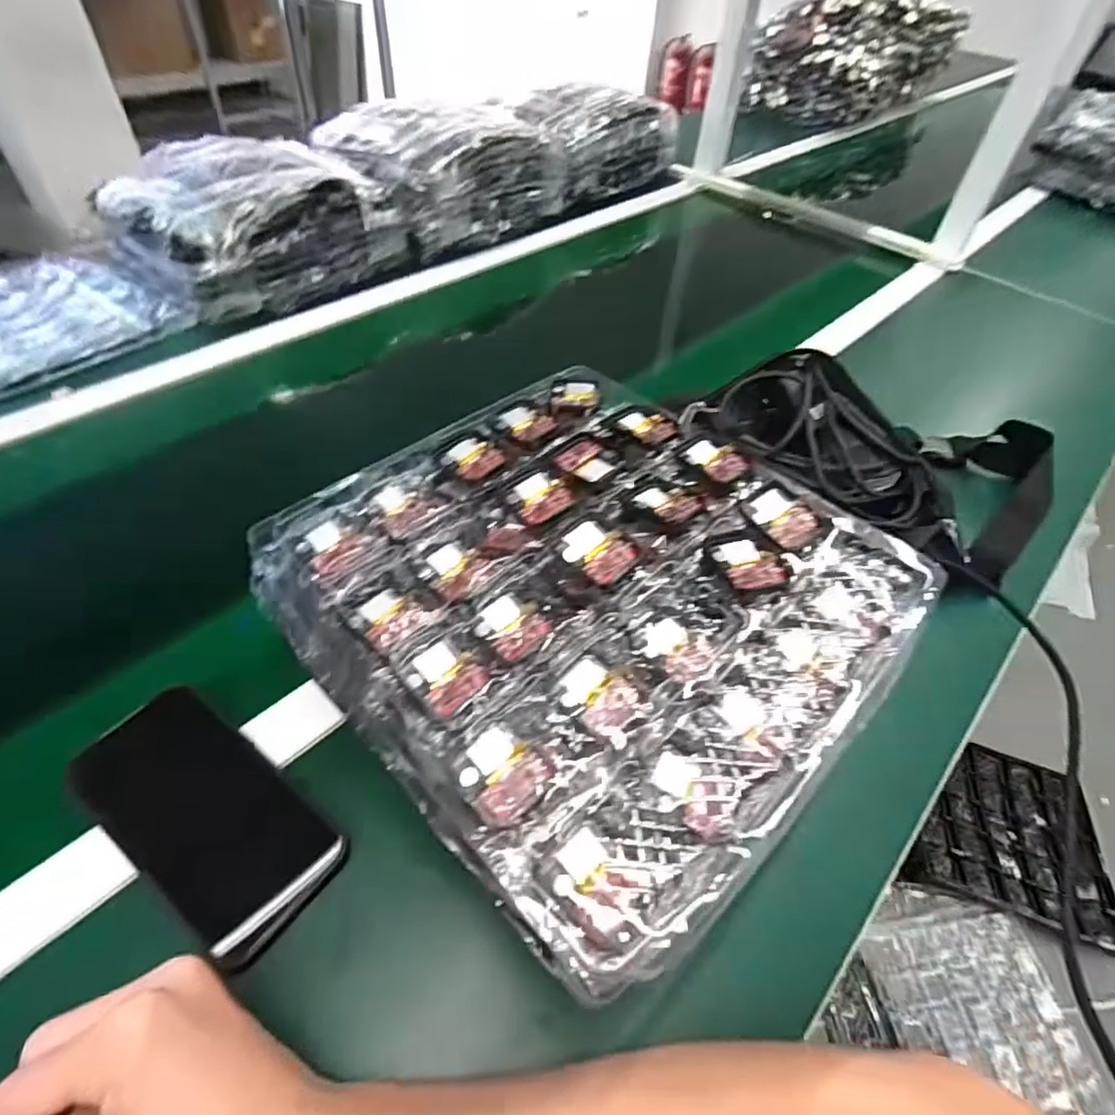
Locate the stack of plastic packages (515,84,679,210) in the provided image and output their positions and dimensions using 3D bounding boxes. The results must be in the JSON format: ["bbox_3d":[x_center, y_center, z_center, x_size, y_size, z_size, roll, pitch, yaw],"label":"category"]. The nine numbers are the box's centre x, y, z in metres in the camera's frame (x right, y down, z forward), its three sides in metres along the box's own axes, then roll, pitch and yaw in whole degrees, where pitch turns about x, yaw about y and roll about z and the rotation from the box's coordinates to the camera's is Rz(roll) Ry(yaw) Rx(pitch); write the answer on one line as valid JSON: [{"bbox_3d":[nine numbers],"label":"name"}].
[{"bbox_3d":[0.055,-0.708,1.030,0.147,0.116,0.304,37,56,25],"label":"stack of plastic packages"}]

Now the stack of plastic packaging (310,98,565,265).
[{"bbox_3d":[-0.159,-0.572,0.894,0.304,0.120,0.231,-32,59,-28],"label":"stack of plastic packaging"}]

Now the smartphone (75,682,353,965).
[{"bbox_3d":[-0.199,0.144,0.343,0.156,0.014,0.079,38,57,13],"label":"smartphone"}]

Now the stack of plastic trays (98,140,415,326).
[{"bbox_3d":[-0.387,-0.434,0.767,0.259,0.115,0.286,37,56,24],"label":"stack of plastic trays"}]

